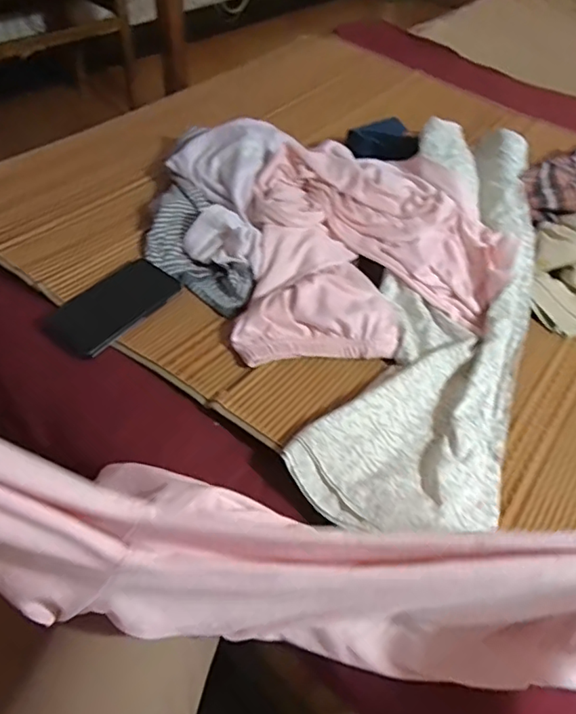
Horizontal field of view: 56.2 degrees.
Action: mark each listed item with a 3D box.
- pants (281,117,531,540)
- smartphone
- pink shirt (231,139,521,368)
[{"bbox_3d":[0.207,-0.084,0.658,0.227,0.114,0.696,19,49,12],"label":"pants"},{"bbox_3d":[-0.215,-0.065,0.667,0.091,0.008,0.159,30,52,20],"label":"smartphone"},{"bbox_3d":[0.119,-0.151,0.710,0.343,0.067,0.344,3,48,-3],"label":"pink shirt"}]

